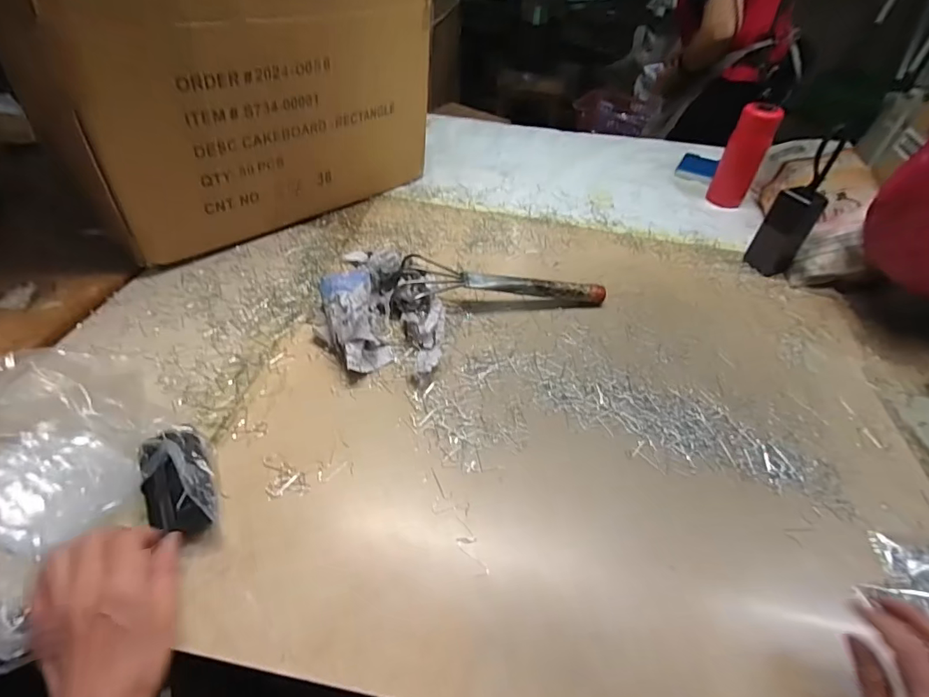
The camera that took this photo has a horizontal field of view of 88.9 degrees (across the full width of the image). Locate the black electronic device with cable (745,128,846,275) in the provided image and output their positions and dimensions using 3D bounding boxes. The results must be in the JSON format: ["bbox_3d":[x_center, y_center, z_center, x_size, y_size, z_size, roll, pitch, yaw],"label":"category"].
[{"bbox_3d":[0.510,-0.209,0.730,0.066,0.201,0.045,34,53,25],"label":"black electronic device with cable"}]

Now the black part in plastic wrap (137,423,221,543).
[{"bbox_3d":[-0.256,0.117,0.427,0.058,0.044,0.104,-24,53,-25],"label":"black part in plastic wrap"}]

